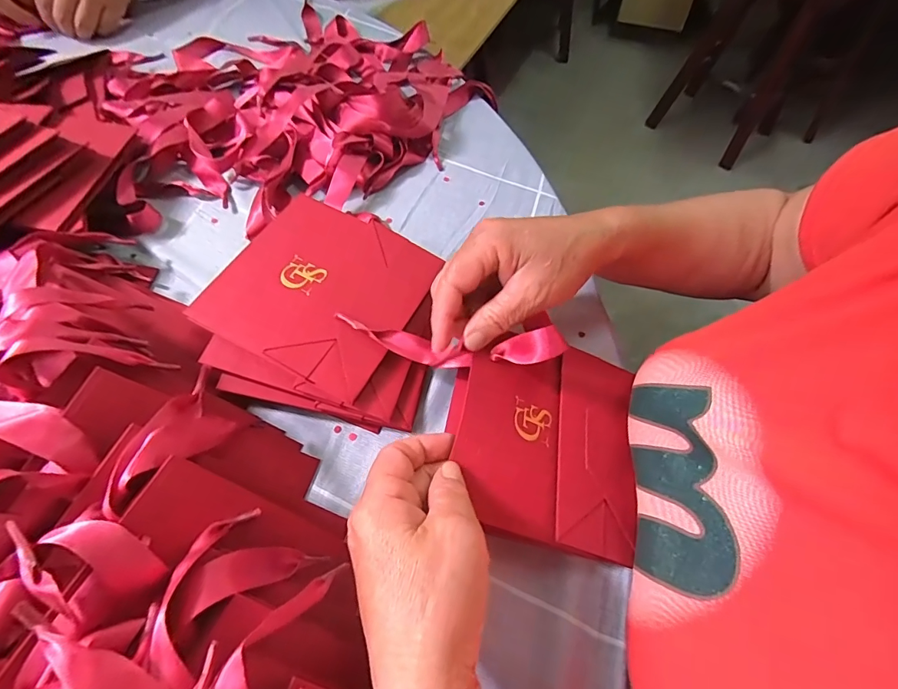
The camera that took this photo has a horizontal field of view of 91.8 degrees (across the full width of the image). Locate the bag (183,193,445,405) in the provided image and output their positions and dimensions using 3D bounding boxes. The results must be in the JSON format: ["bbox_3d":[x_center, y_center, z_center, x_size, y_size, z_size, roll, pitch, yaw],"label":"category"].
[{"bbox_3d":[-0.096,-0.046,0.329,0.142,0.014,0.138,25,64,12],"label":"bag"}]

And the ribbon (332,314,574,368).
[{"bbox_3d":[-0.001,-0.001,0.292,0.149,0.031,0.020,3,61,19],"label":"ribbon"}]

